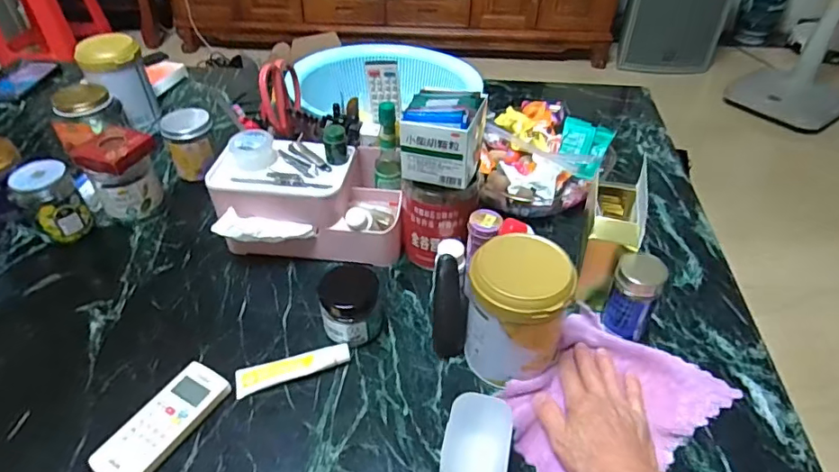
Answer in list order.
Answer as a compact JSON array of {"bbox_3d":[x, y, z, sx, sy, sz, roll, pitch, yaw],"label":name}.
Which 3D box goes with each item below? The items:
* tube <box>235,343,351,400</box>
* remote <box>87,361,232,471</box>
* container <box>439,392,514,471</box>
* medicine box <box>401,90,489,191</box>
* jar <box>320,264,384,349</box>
[{"bbox_3d":[-0.140,0.143,0.587,0.124,0.013,0.032,-13,43,-13],"label":"tube"},{"bbox_3d":[-0.258,0.189,0.537,0.056,0.018,0.134,20,46,22],"label":"remote"},{"bbox_3d":[0.048,0.201,0.468,0.055,0.089,0.082,9,43,11],"label":"container"},{"bbox_3d":[0.029,-0.115,0.609,0.077,0.082,0.088,12,43,14],"label":"medicine box"},{"bbox_3d":[-0.077,0.082,0.609,0.066,0.078,0.060,0,42,0],"label":"jar"}]

